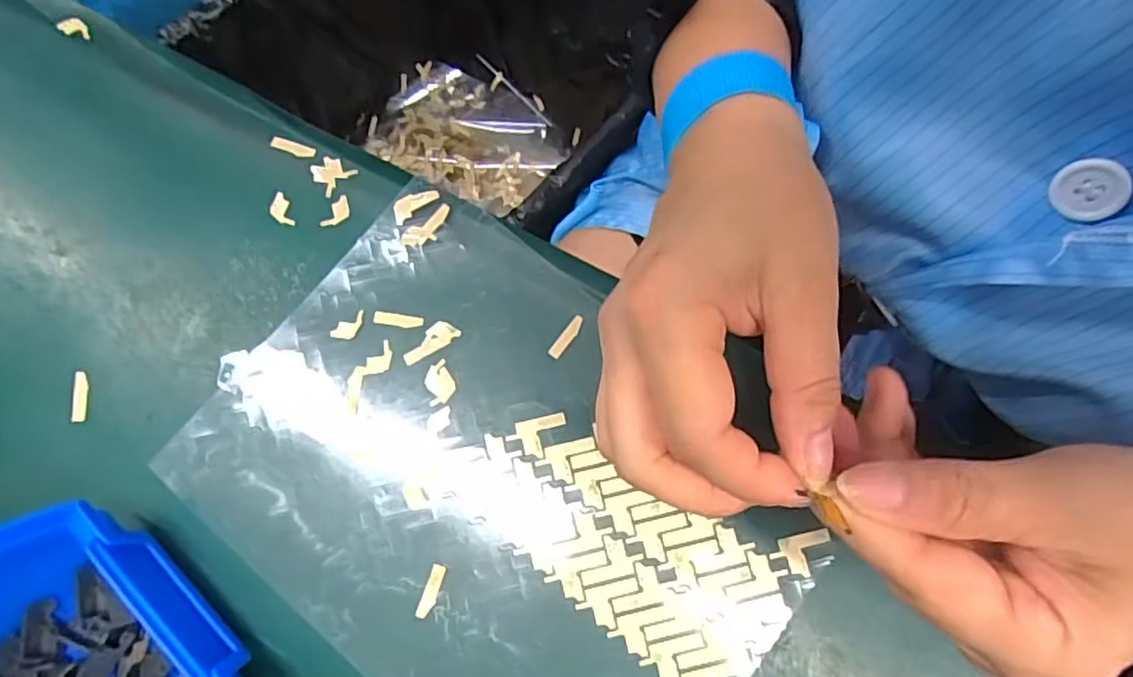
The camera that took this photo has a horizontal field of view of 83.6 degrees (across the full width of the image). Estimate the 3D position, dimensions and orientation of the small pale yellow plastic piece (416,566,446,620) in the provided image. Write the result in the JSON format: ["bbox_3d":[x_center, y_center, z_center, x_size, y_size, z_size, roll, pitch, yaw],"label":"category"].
[{"bbox_3d":[-0.056,0.105,0.263,0.006,0.004,0.022,18,80,8],"label":"small pale yellow plastic piece"}]

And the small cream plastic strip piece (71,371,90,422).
[{"bbox_3d":[-0.214,0.025,0.279,0.005,0.004,0.022,-5,77,0],"label":"small cream plastic strip piece"}]

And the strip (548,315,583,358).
[{"bbox_3d":[0.000,-0.001,0.285,0.006,0.004,0.022,36,80,8],"label":"strip"}]

